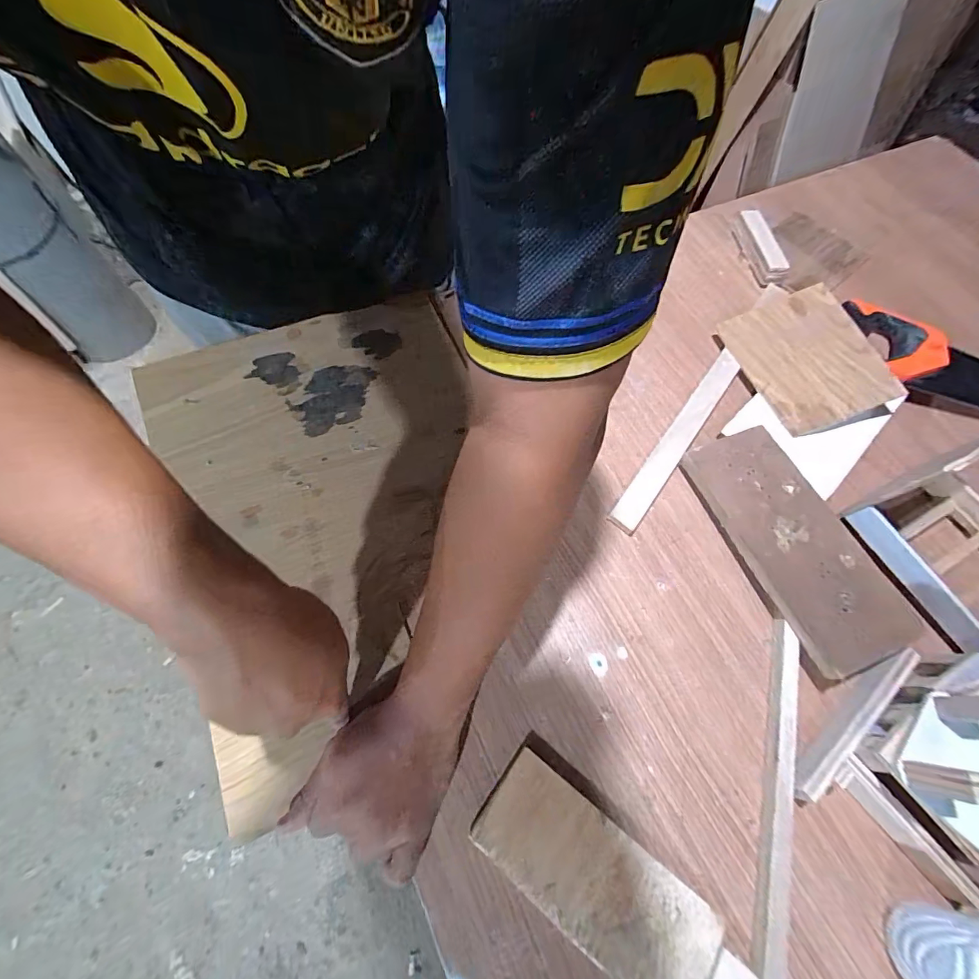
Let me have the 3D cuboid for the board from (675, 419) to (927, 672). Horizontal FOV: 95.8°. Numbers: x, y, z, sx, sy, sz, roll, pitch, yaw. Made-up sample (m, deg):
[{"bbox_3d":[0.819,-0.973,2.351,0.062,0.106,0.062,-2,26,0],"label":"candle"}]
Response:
[{"bbox_3d":[0.287,0.045,0.422,0.095,0.023,0.229,-20,65,-8],"label":"board"}]

